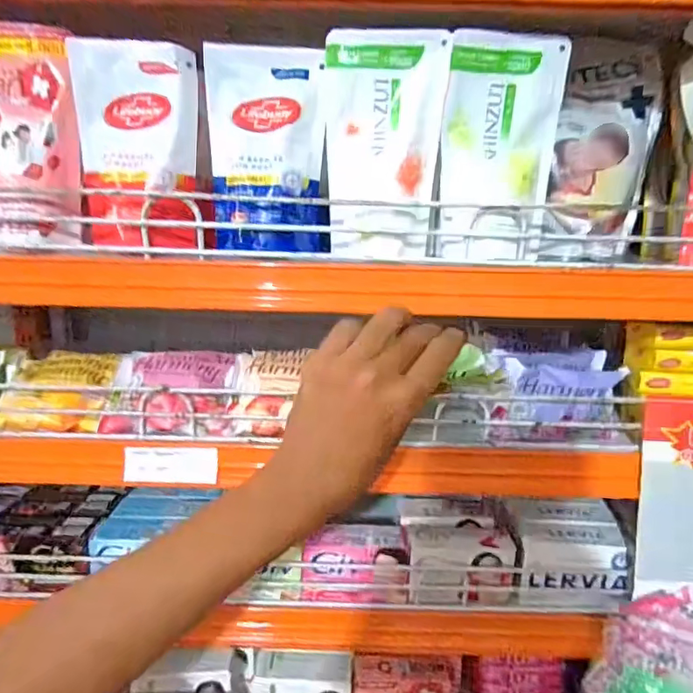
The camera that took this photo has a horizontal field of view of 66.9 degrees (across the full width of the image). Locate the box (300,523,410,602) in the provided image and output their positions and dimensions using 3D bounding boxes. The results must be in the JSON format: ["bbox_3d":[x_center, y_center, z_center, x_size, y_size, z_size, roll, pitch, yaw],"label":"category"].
[{"bbox_3d":[0.009,0.190,0.468,0.091,0.057,0.038,1,14,-1],"label":"box"}]

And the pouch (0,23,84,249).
[{"bbox_3d":[-0.235,-0.150,0.382,0.078,0.149,0.029,0,12,-6],"label":"pouch"}]

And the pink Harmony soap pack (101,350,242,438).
[{"bbox_3d":[-0.144,0.038,0.448,0.108,0.053,0.064,1,14,-3],"label":"pink Harmony soap pack"}]

